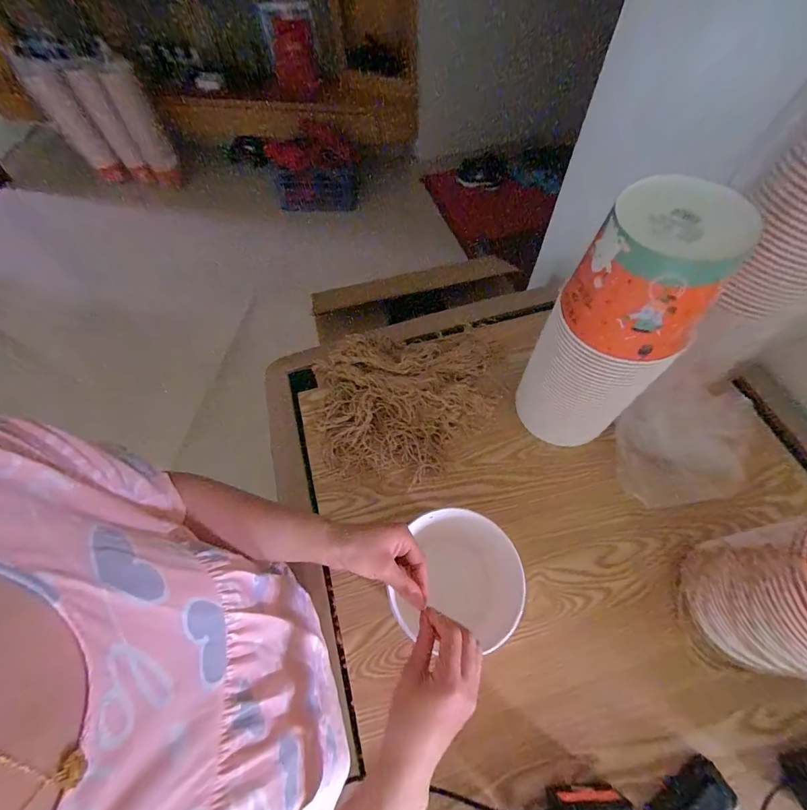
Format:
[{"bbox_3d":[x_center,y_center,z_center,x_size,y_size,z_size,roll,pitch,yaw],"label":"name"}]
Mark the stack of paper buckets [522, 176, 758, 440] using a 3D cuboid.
[{"bbox_3d":[0.246,-0.075,0.504,0.153,0.358,0.147,-24,64,-11],"label":"stack of paper buckets"}]

